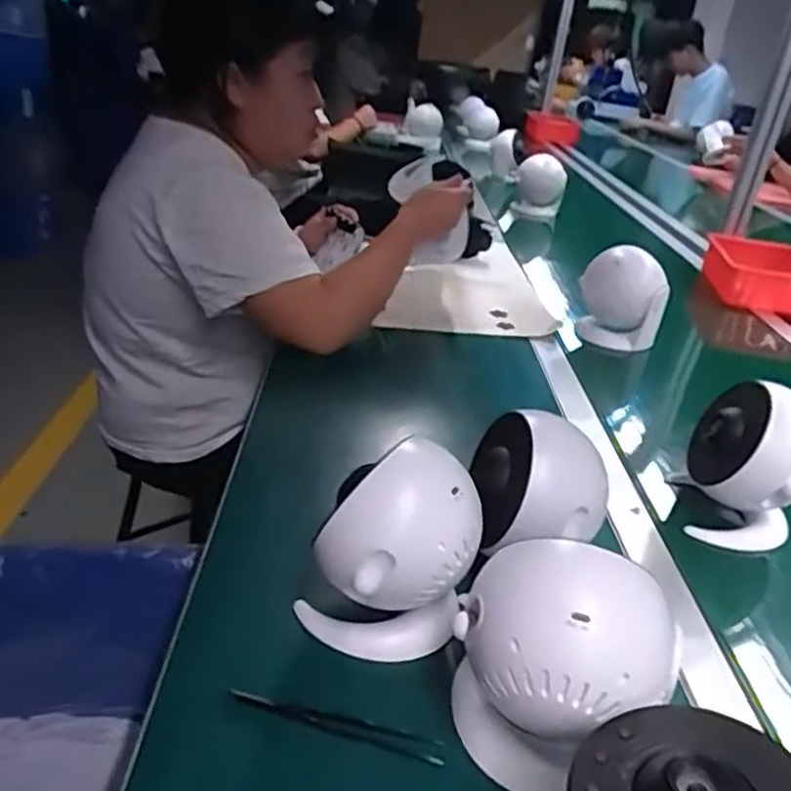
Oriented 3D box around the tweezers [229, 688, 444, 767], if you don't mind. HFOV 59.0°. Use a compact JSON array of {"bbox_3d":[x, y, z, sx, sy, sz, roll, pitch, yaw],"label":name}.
[{"bbox_3d":[-0.035,0.195,0.420,0.129,0.006,0.014,12,28,9],"label":"tweezers"}]

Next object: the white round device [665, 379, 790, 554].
[{"bbox_3d":[0.319,0.061,0.633,0.105,0.138,0.089,22,31,26],"label":"white round device"}]

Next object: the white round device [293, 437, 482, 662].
[{"bbox_3d":[0.004,0.110,0.455,0.100,0.125,0.092,-11,33,-31],"label":"white round device"}]

